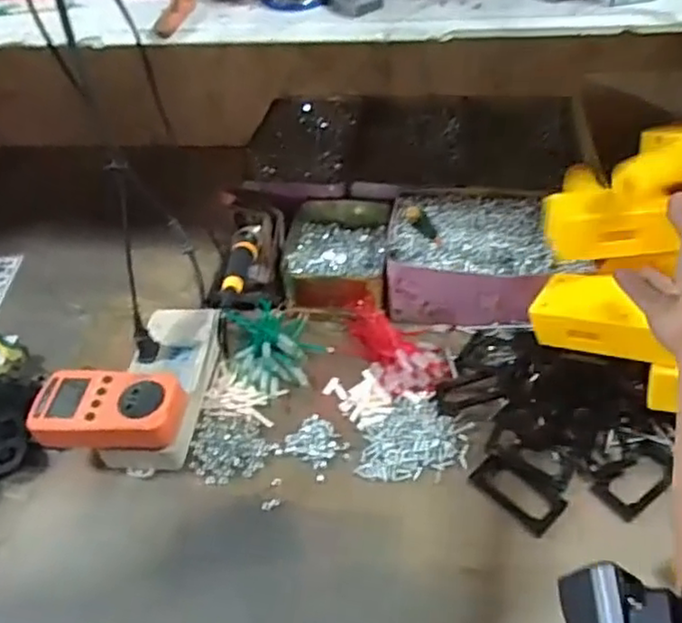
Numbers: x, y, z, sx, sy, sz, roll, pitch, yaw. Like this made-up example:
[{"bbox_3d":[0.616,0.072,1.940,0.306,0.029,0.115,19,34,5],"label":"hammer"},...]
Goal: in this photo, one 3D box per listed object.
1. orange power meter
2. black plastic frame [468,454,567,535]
[{"bbox_3d":[-0.204,0.086,0.582,0.129,0.032,0.071,0,46,6],"label":"orange power meter"},{"bbox_3d":[0.151,0.152,0.557,0.044,0.008,0.073,-36,53,-25],"label":"black plastic frame"}]

